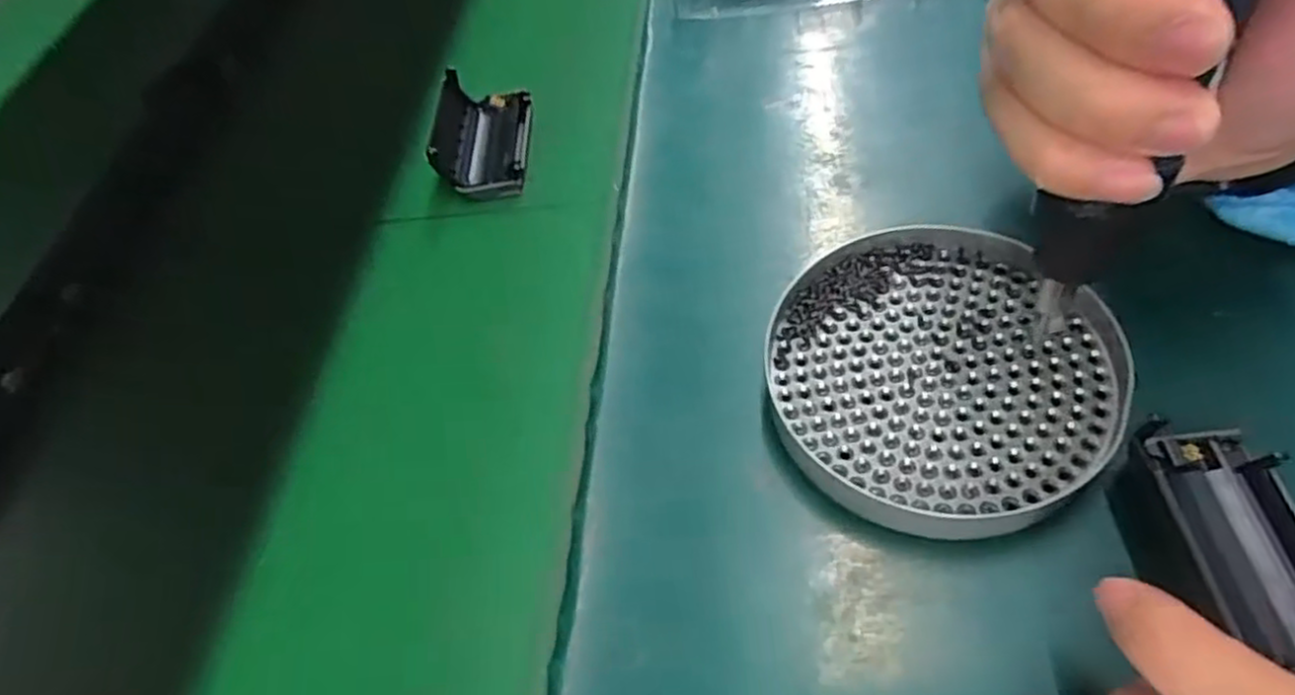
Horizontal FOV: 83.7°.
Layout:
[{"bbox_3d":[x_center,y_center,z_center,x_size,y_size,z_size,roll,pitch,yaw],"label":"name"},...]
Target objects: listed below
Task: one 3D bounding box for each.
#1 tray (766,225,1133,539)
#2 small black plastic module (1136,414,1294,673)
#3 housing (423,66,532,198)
[{"bbox_3d":[0.101,0.009,0.257,0.117,0.025,0.110,-2,59,3],"label":"tray"},{"bbox_3d":[0.177,0.056,0.210,0.031,0.016,0.078,-11,57,-3],"label":"small black plastic module"},{"bbox_3d":[-0.088,-0.113,0.383,0.049,0.024,0.073,-4,59,1],"label":"housing"}]

